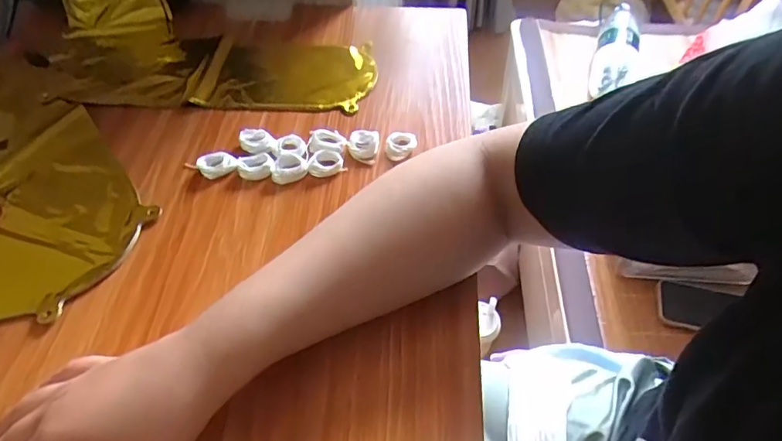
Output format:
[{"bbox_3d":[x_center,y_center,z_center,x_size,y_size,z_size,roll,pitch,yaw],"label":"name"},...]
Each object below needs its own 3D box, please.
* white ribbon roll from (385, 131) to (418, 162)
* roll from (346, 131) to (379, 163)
[{"bbox_3d":[0.010,-0.068,0.480,0.029,0.018,0.021,0,50,1],"label":"white ribbon roll"},{"bbox_3d":[-0.025,-0.070,0.480,0.027,0.015,0.028,-1,50,1],"label":"roll"}]

